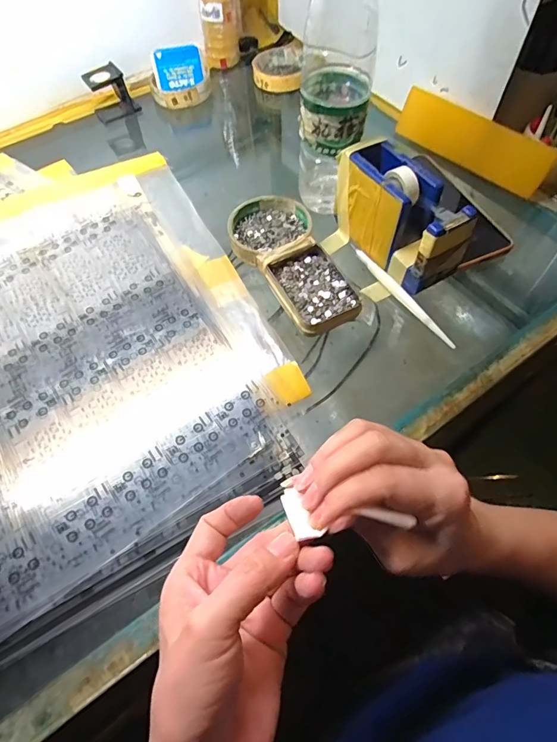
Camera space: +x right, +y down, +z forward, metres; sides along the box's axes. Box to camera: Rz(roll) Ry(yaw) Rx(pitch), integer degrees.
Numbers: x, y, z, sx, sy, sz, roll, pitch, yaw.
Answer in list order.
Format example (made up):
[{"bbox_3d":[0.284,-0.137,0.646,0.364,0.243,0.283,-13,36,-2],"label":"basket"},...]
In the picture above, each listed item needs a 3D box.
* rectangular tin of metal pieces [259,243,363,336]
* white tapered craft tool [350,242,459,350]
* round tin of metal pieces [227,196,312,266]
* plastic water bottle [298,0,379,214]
[{"bbox_3d":[0.032,-0.076,0.388,0.065,0.014,0.093,-23,61,-11],"label":"rectangular tin of metal pieces"},{"bbox_3d":[0.112,-0.073,0.389,0.010,0.008,0.141,-26,62,-13],"label":"white tapered craft tool"},{"bbox_3d":[-0.009,-0.143,0.423,0.081,0.016,0.076,-1,59,2],"label":"round tin of metal pieces"},{"bbox_3d":[0.051,-0.250,0.364,0.059,0.215,0.073,6,60,6],"label":"plastic water bottle"}]

